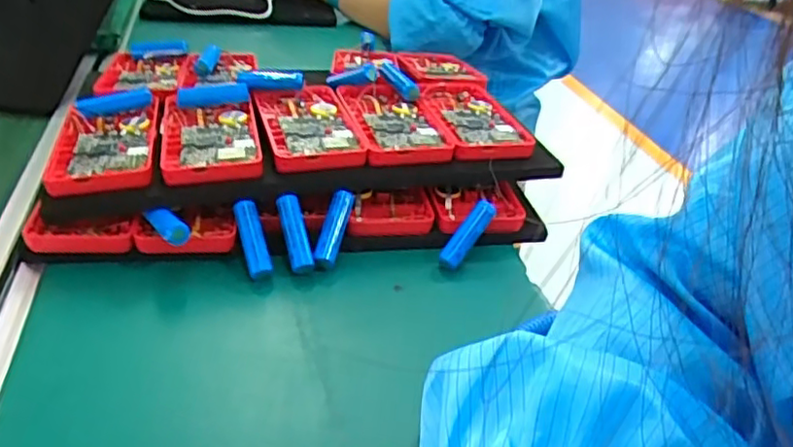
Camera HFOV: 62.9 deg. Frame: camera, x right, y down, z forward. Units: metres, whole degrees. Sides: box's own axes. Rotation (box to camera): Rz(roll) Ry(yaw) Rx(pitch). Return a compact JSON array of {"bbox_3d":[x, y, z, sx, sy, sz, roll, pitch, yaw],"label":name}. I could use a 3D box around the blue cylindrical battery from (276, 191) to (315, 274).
[{"bbox_3d":[-0.065,0.006,0.412,0.013,0.050,0.015,-13,-8,-26],"label":"blue cylindrical battery"}]

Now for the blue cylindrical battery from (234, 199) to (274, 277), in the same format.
[{"bbox_3d":[-0.090,0.008,0.406,0.014,0.014,0.051,-11,72,-24],"label":"blue cylindrical battery"}]

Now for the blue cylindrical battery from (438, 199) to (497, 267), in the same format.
[{"bbox_3d":[0.048,0.007,0.434,0.011,0.016,0.051,34,84,37],"label":"blue cylindrical battery"}]

